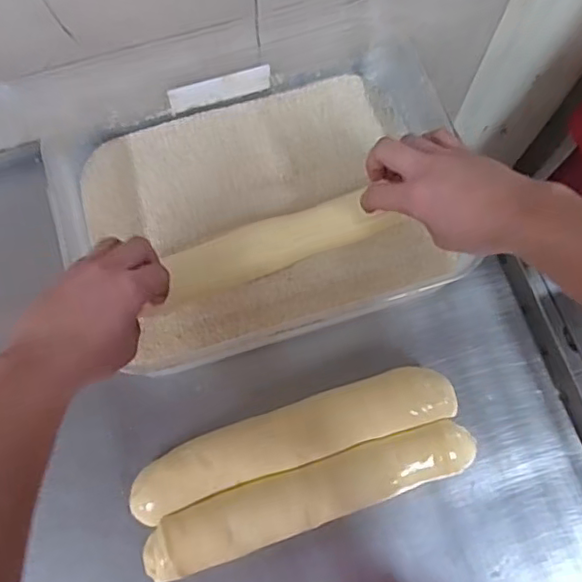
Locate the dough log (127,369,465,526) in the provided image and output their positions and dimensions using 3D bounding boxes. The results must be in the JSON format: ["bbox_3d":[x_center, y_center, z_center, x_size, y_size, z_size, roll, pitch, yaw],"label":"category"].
[{"bbox_3d":[0.003,0.136,0.555,0.307,0.046,0.058,-19,75,-5],"label":"dough log"}]

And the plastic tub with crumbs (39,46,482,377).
[{"bbox_3d":[-0.020,-0.092,0.616,0.401,0.078,0.297,-17,75,-5],"label":"plastic tub with crumbs"}]

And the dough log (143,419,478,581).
[{"bbox_3d":[0.012,0.186,0.541,0.286,0.052,0.057,-18,74,-5],"label":"dough log"}]

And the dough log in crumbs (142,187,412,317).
[{"bbox_3d":[-0.014,-0.046,0.604,0.238,0.030,0.053,-19,75,4],"label":"dough log in crumbs"}]

